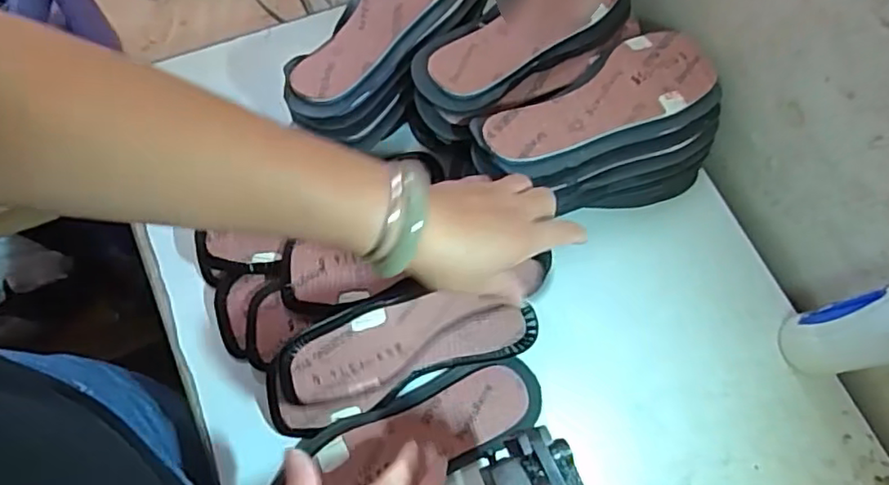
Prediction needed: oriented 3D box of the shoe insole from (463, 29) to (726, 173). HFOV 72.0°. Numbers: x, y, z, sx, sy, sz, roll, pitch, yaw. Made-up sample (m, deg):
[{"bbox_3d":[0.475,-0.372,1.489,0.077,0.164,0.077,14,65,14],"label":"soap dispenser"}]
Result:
[{"bbox_3d":[0.134,-0.117,0.518,0.221,0.021,0.087,-28,72,-10],"label":"shoe insole"}]

